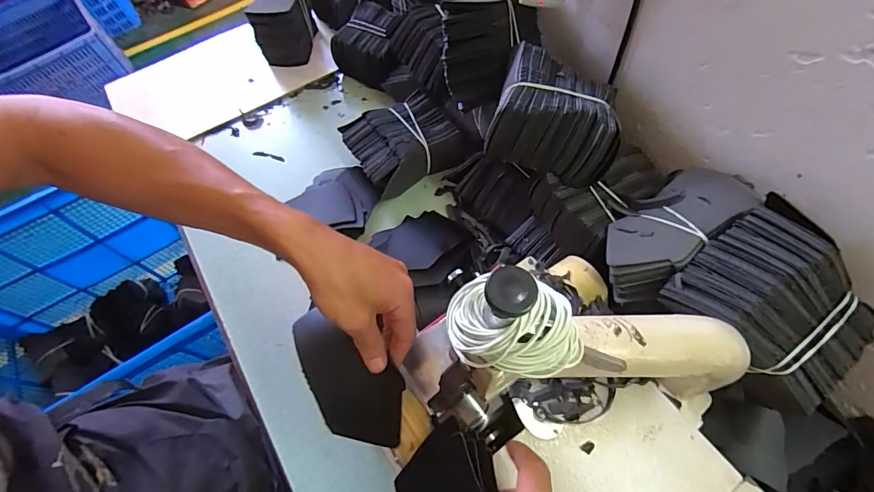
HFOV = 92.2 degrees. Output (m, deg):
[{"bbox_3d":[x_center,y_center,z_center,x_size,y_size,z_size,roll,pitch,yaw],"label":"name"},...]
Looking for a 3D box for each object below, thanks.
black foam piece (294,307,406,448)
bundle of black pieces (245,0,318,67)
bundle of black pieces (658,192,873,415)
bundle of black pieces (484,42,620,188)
[{"bbox_3d":[-0.079,0.118,0.375,0.068,0.015,0.131,-41,85,-16],"label":"black foam piece"},{"bbox_3d":[-0.282,-0.418,0.769,0.104,0.114,0.135,-16,64,-5],"label":"bundle of black pieces"},{"bbox_3d":[0.284,0.047,0.344,0.123,0.063,0.141,-38,68,-15],"label":"bundle of black pieces"},{"bbox_3d":[0.129,-0.147,0.462,0.134,0.066,0.128,12,65,9],"label":"bundle of black pieces"}]

